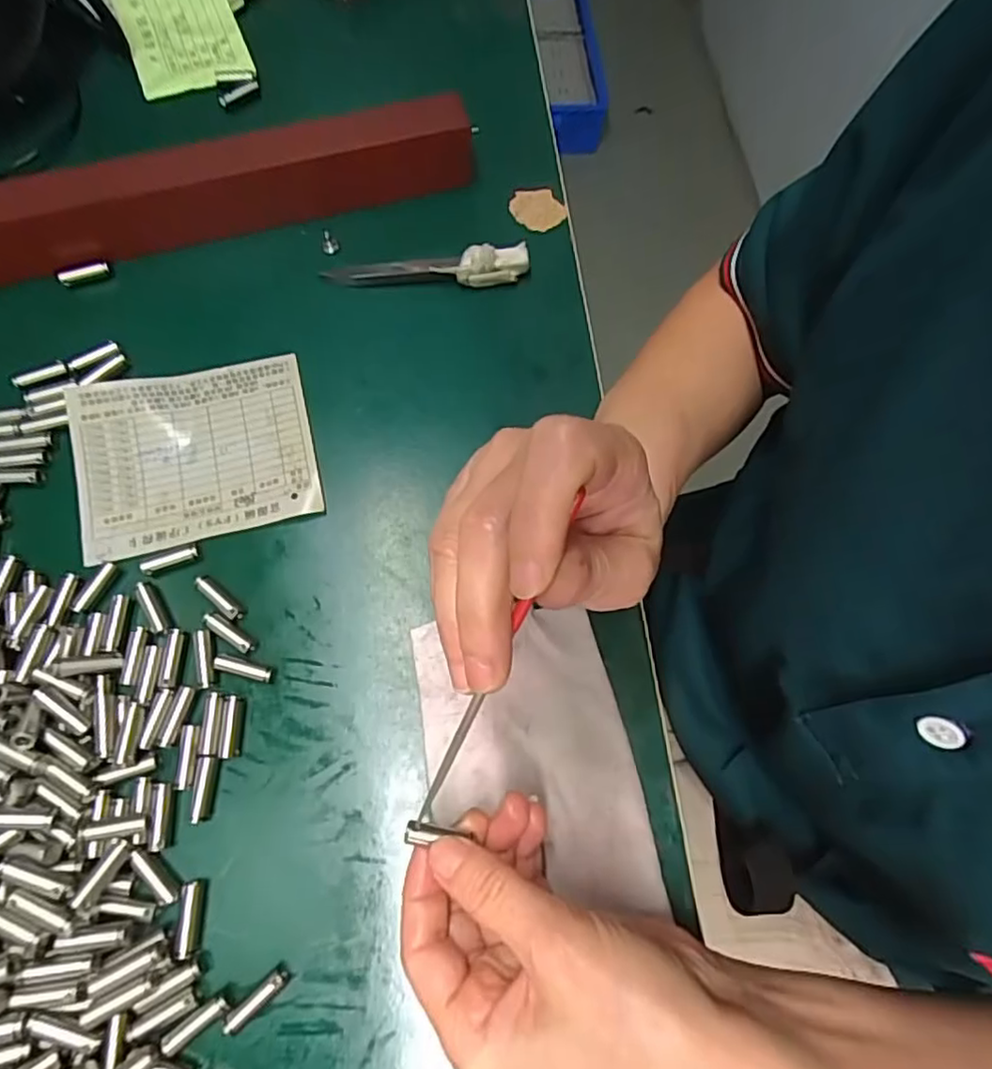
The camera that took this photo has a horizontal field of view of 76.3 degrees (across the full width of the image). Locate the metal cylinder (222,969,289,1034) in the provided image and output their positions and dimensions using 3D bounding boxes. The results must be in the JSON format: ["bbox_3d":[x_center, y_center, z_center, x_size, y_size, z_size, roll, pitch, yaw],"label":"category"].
[{"bbox_3d":[-0.089,0.173,0.234,0.024,0.007,0.006,-40,77,-15],"label":"metal cylinder"}]

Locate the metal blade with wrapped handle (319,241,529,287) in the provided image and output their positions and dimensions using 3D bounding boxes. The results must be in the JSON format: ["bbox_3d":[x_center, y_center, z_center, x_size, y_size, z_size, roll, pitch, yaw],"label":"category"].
[{"bbox_3d":[-0.036,-0.139,0.333,0.105,0.021,0.013,-5,70,-6],"label":"metal blade with wrapped handle"}]

